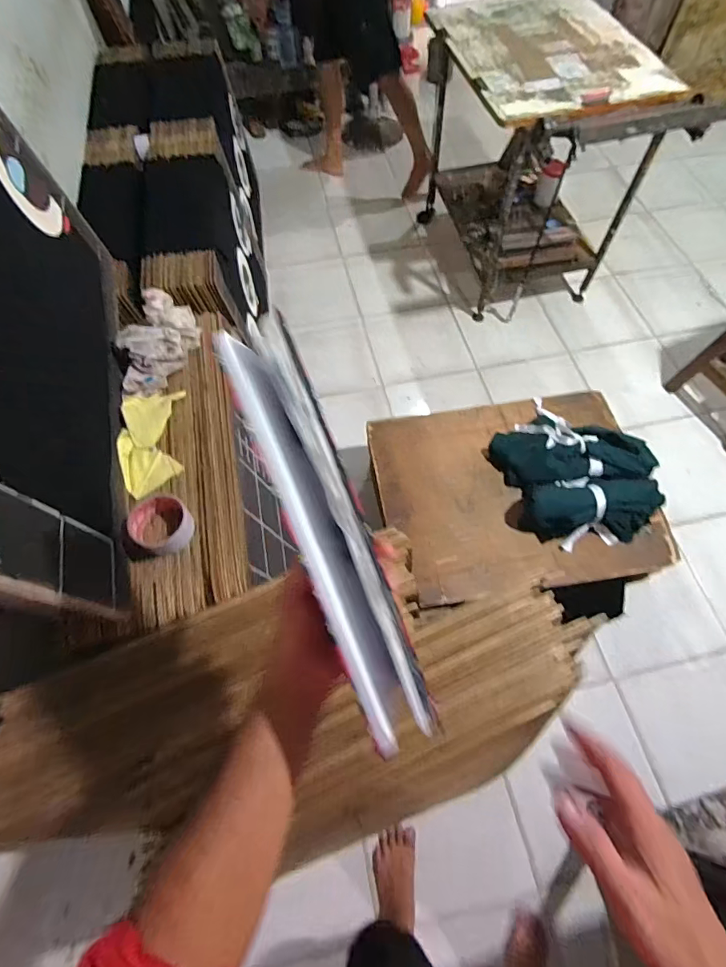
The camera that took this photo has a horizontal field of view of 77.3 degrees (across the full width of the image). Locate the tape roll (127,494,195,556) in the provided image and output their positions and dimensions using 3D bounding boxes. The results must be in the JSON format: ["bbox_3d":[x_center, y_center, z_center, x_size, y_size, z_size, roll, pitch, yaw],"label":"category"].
[{"bbox_3d":[-0.306,0.061,0.688,0.089,0.037,0.082,0,64,0],"label":"tape roll"}]

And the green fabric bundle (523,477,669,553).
[{"bbox_3d":[0.661,0.081,1.265,0.395,0.108,0.171,0,64,0],"label":"green fabric bundle"}]

